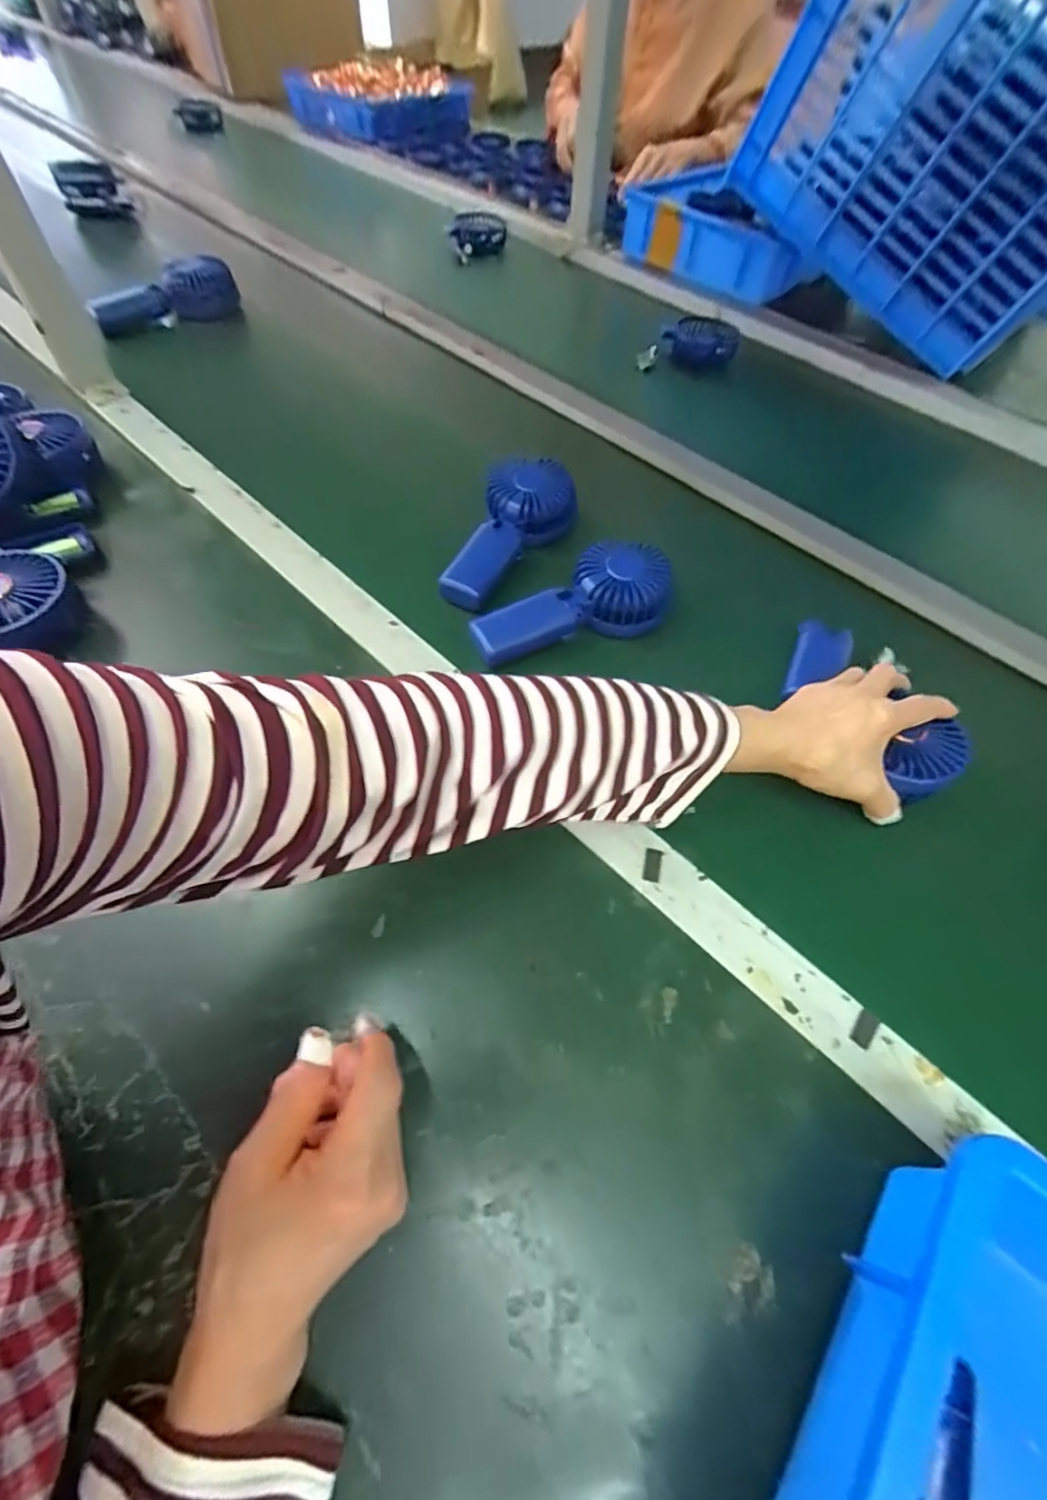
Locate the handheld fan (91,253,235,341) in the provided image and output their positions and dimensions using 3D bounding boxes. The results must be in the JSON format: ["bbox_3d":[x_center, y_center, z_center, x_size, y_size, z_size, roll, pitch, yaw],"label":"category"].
[{"bbox_3d":[-0.470,-0.586,0.741,0.187,0.073,0.059,-15,60,2],"label":"handheld fan"}]

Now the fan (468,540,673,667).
[{"bbox_3d":[0.041,-0.125,0.494,0.173,0.047,0.072,-20,61,0],"label":"fan"}]

